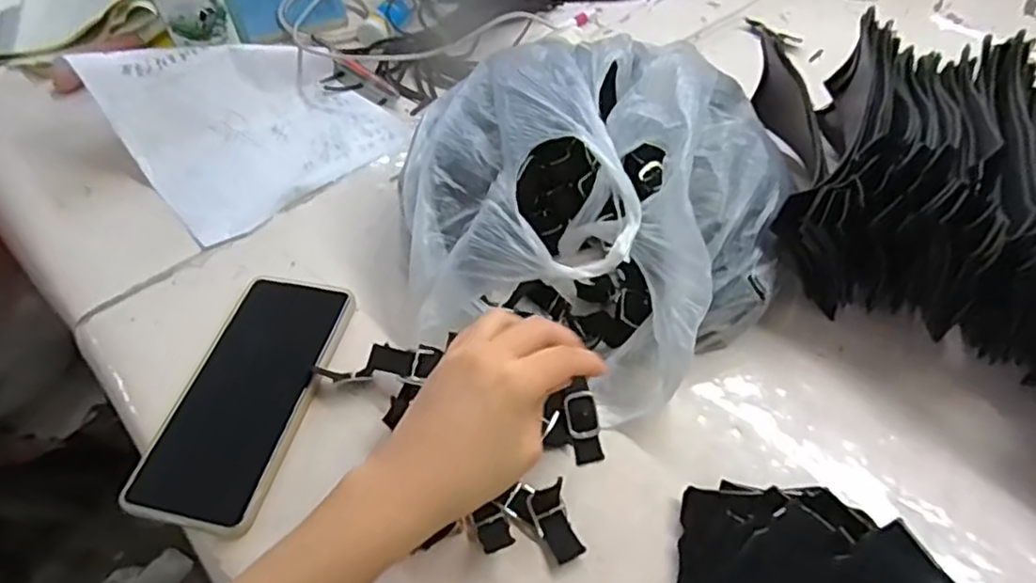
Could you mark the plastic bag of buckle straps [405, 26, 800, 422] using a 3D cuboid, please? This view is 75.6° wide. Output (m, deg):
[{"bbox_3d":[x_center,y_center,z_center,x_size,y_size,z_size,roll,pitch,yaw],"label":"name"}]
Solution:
[{"bbox_3d":[0.046,-0.060,0.421,0.233,0.109,0.232,18,56,17],"label":"plastic bag of buckle straps"}]

